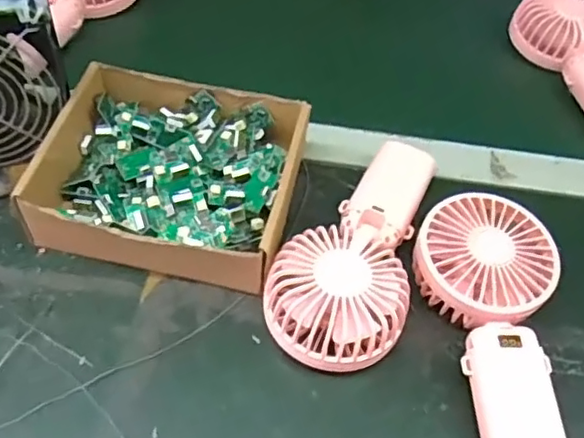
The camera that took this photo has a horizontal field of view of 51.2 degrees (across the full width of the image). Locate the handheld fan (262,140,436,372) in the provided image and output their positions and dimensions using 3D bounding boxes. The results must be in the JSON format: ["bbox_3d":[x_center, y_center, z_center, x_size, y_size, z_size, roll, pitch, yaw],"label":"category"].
[{"bbox_3d":[0.054,0.017,0.412,0.088,0.045,0.188,28,56,15],"label":"handheld fan"}]

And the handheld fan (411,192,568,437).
[{"bbox_3d":[0.134,0.070,0.378,0.086,0.044,0.180,-6,54,-10],"label":"handheld fan"}]

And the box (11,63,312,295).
[{"bbox_3d":[-0.086,-0.031,0.426,0.179,0.053,0.146,10,53,2],"label":"box"}]

